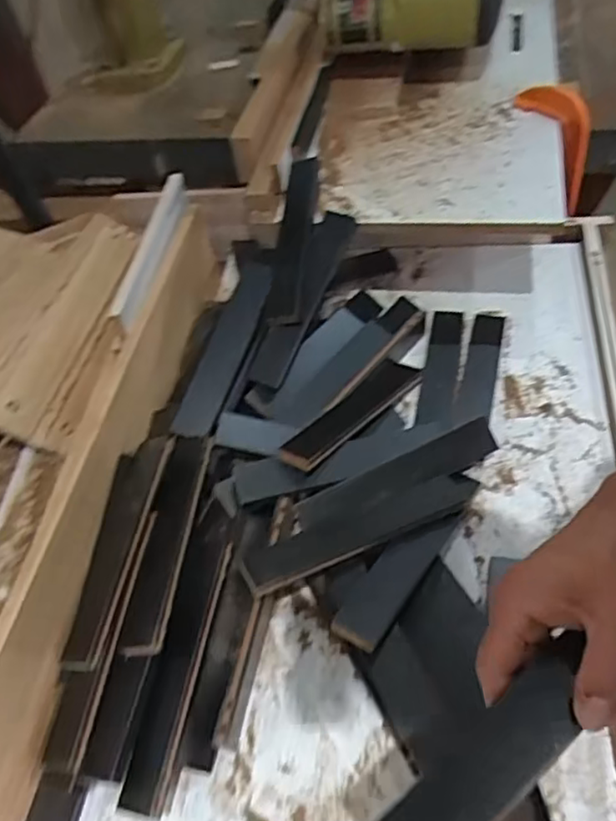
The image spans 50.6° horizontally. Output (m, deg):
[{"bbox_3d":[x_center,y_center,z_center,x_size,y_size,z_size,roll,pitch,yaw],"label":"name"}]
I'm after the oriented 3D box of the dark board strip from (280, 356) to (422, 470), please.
[{"bbox_3d":[0.050,-0.002,0.713,0.046,0.017,0.219,32,47,25],"label":"dark board strip"}]

